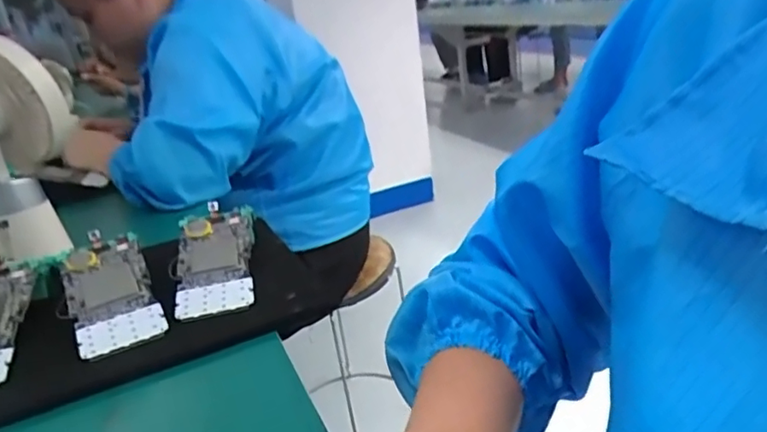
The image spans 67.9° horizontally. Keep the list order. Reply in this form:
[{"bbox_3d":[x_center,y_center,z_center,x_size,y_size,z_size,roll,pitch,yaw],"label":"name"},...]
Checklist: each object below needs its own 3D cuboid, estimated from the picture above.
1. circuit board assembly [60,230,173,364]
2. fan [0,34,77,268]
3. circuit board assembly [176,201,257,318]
[{"bbox_3d":[-0.234,0.062,0.487,0.065,0.009,0.132,-18,46,-24],"label":"circuit board assembly"},{"bbox_3d":[-0.389,-0.071,0.612,0.126,0.236,0.104,-23,30,-28],"label":"fan"},{"bbox_3d":[-0.154,0.037,0.526,0.067,0.011,0.140,-8,39,-11],"label":"circuit board assembly"}]

